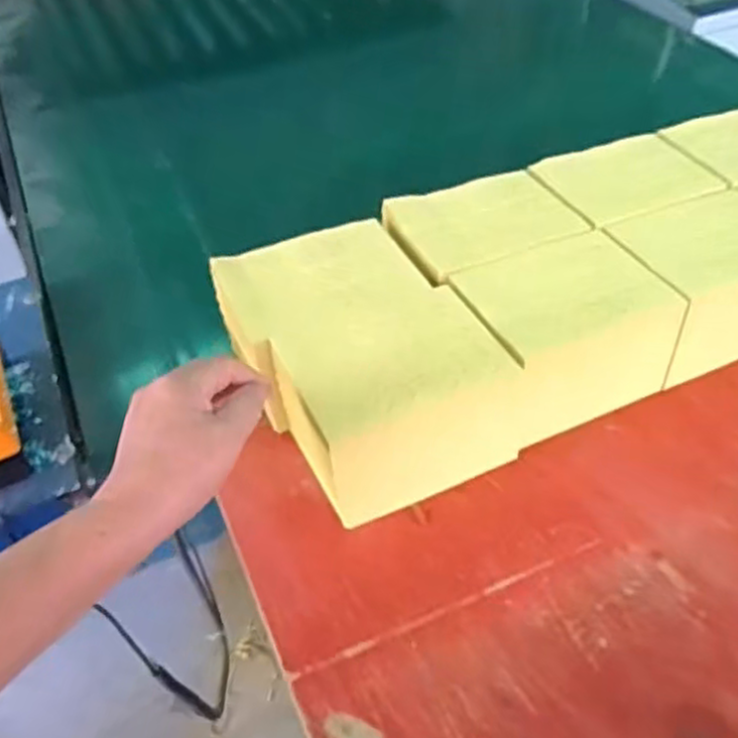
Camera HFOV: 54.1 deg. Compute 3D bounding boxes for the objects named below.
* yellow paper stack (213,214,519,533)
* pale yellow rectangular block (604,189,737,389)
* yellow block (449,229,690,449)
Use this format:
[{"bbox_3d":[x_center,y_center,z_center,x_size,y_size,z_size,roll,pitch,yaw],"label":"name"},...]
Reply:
[{"bbox_3d":[-0.005,-0.005,0.613,0.158,0.108,0.227,-24,50,-21],"label":"yellow paper stack"},{"bbox_3d":[0.314,-0.080,0.676,0.167,0.099,0.127,-19,48,-17],"label":"pale yellow rectangular block"},{"bbox_3d":[0.169,-0.028,0.629,0.160,0.099,0.133,-20,48,-18],"label":"yellow block"}]

